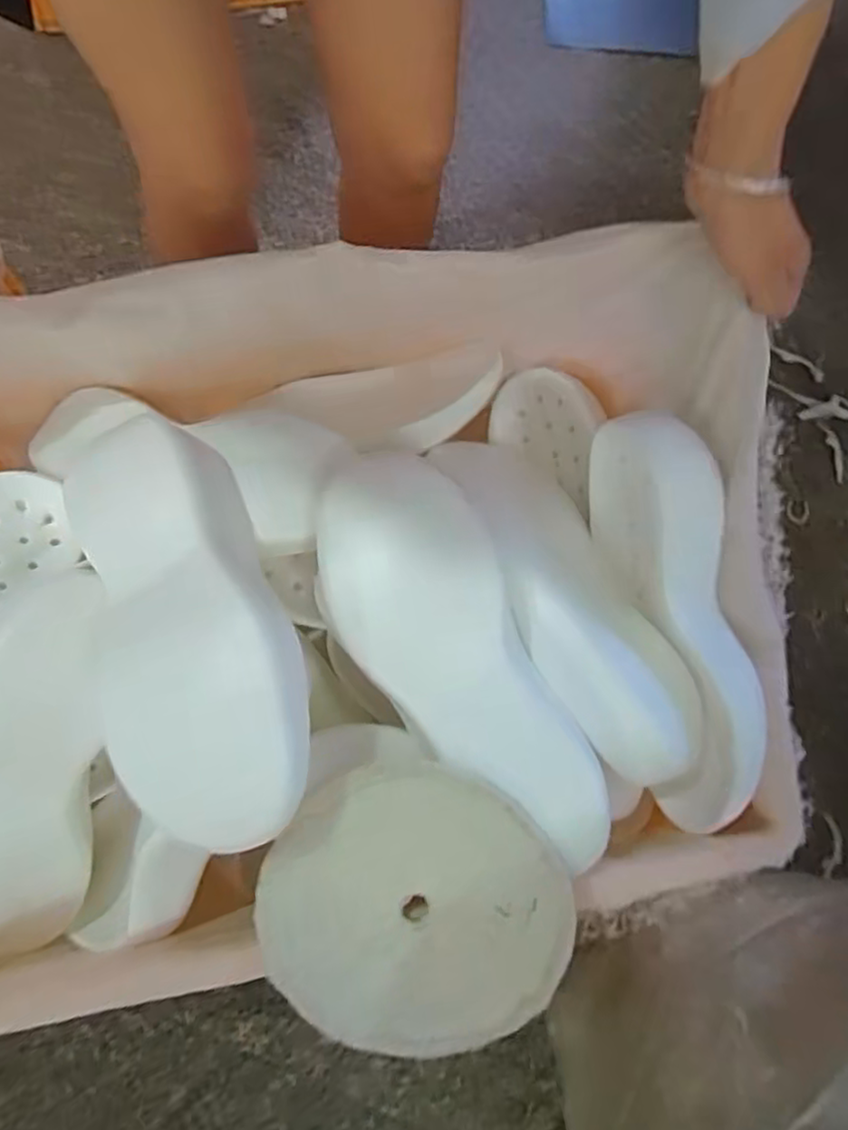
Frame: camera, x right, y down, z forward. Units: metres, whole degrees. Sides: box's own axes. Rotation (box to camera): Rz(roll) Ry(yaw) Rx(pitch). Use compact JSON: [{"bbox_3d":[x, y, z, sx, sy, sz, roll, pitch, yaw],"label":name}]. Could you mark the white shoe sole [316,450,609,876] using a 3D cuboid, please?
[{"bbox_3d":[0.014,0.056,0.439,0.117,0.050,0.292,-23,77,-5],"label":"white shoe sole"}]

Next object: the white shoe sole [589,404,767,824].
[{"bbox_3d":[0.176,0.039,0.490,0.022,0.094,0.293,-8,89,-45],"label":"white shoe sole"}]

